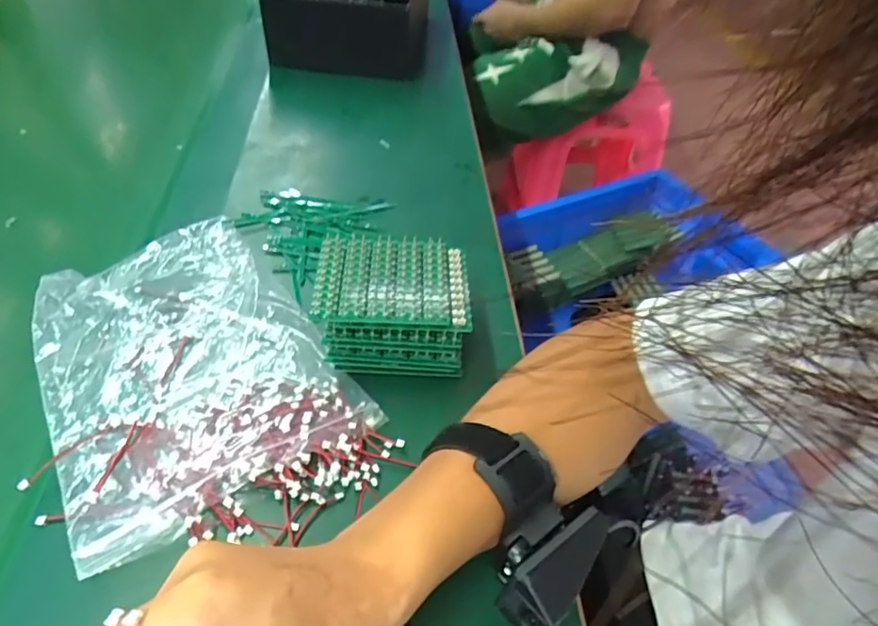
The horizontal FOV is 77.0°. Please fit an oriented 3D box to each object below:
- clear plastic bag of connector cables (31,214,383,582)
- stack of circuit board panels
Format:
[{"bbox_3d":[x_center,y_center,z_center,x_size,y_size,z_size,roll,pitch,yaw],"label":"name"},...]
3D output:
[{"bbox_3d":[-0.168,0.030,0.370,0.164,0.024,0.253,-27,53,-24],"label":"clear plastic bag of connector cables"},{"bbox_3d":[-0.031,-0.007,0.386,0.103,0.054,0.083,2,47,0],"label":"stack of circuit board panels"}]

